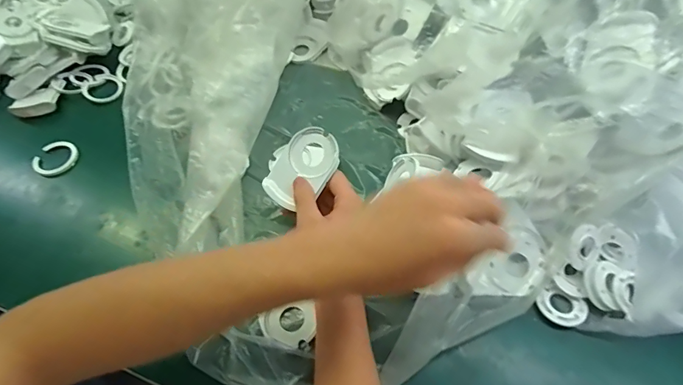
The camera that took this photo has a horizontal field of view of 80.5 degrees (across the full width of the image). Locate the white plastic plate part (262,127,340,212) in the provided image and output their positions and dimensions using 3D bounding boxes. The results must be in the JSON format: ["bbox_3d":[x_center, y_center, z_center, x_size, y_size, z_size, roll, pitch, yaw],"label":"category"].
[{"bbox_3d":[-0.039,-0.025,0.411,0.061,0.017,0.084,33,90,17],"label":"white plastic plate part"}]

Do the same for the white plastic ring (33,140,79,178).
[{"bbox_3d":[-0.359,-0.043,0.506,0.050,0.005,0.050,-1,57,1],"label":"white plastic ring"}]

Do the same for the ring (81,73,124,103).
[{"bbox_3d":[-0.338,-0.148,0.573,0.058,0.007,0.053,-1,57,1],"label":"ring"}]

